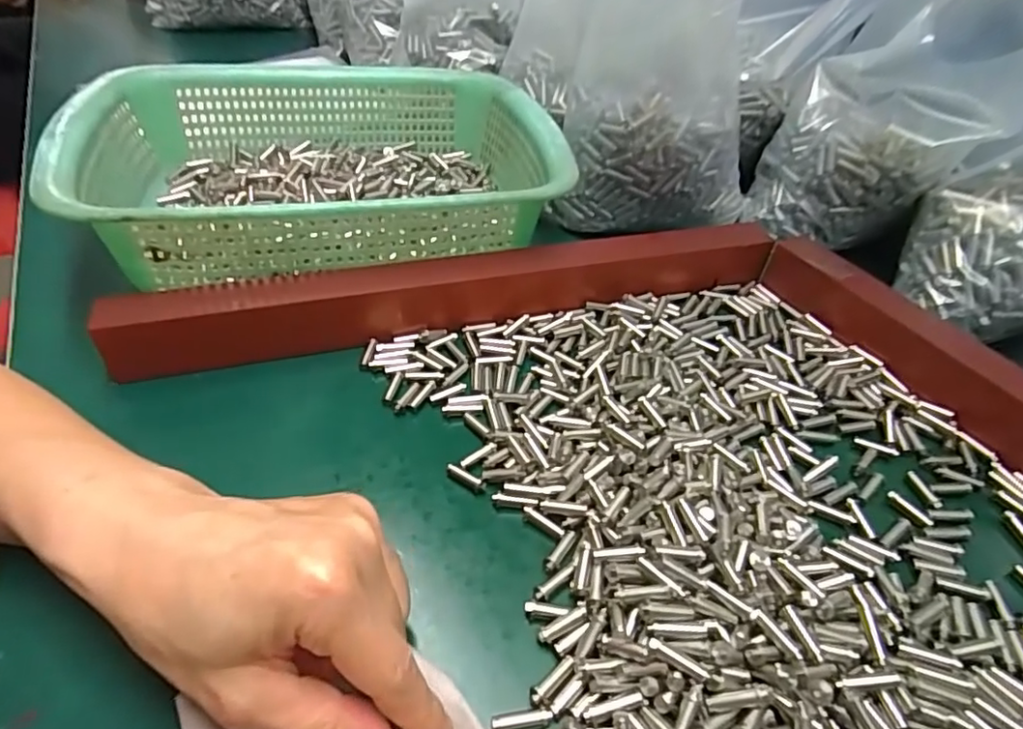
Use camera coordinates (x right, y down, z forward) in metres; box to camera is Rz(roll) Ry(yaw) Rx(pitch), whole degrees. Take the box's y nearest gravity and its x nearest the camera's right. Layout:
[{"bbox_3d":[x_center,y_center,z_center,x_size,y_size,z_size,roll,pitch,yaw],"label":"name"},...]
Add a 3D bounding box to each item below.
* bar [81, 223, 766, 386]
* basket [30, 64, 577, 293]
[{"bbox_3d":[-0.020,-0.046,0.350,0.386,0.036,0.029,-9,47,-14],"label":"bar"},{"bbox_3d":[-0.122,-0.140,0.405,0.289,0.077,0.228,-8,46,-13],"label":"basket"}]

